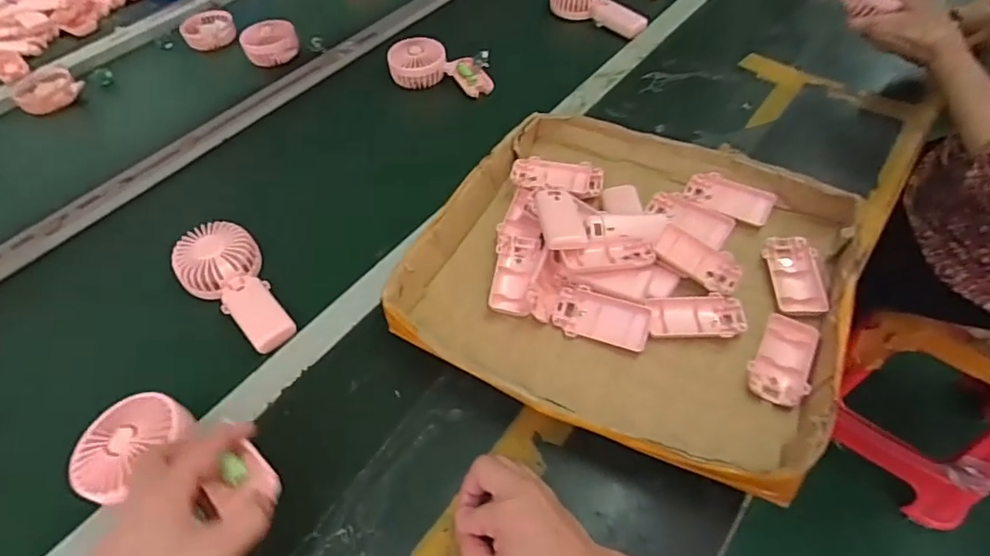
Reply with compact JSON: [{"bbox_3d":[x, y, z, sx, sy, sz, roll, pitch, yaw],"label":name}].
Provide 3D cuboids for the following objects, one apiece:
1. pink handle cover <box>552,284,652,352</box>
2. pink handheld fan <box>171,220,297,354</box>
[{"bbox_3d":[0.107,0.040,0.560,0.095,0.013,0.049,13,80,20],"label":"pink handle cover"},{"bbox_3d":[-0.285,0.008,0.598,0.085,0.038,0.170,-34,57,-19],"label":"pink handheld fan"}]

